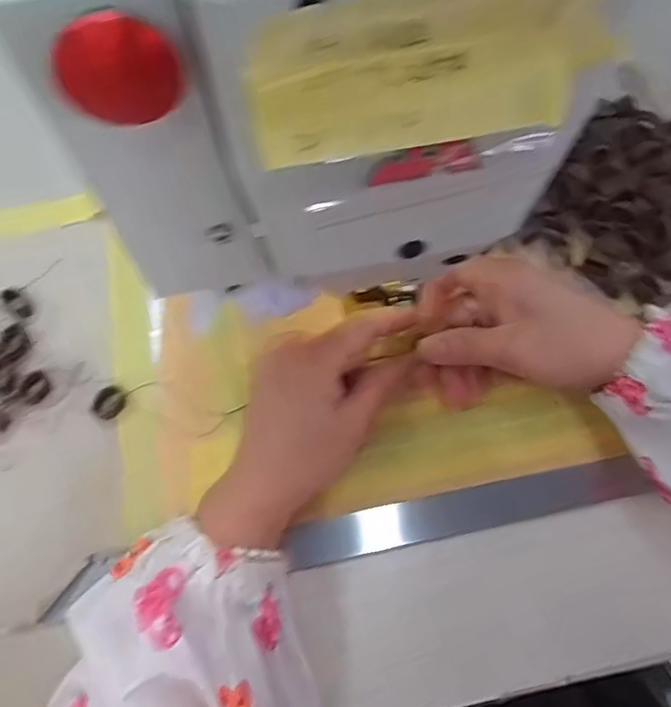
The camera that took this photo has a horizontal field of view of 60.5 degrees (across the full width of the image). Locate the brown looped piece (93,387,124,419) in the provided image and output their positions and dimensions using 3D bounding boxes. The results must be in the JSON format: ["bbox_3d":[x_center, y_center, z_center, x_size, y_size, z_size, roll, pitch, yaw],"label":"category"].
[{"bbox_3d":[-0.132,0.029,0.335,0.011,0.013,0.018,32,69,13],"label":"brown looped piece"}]

